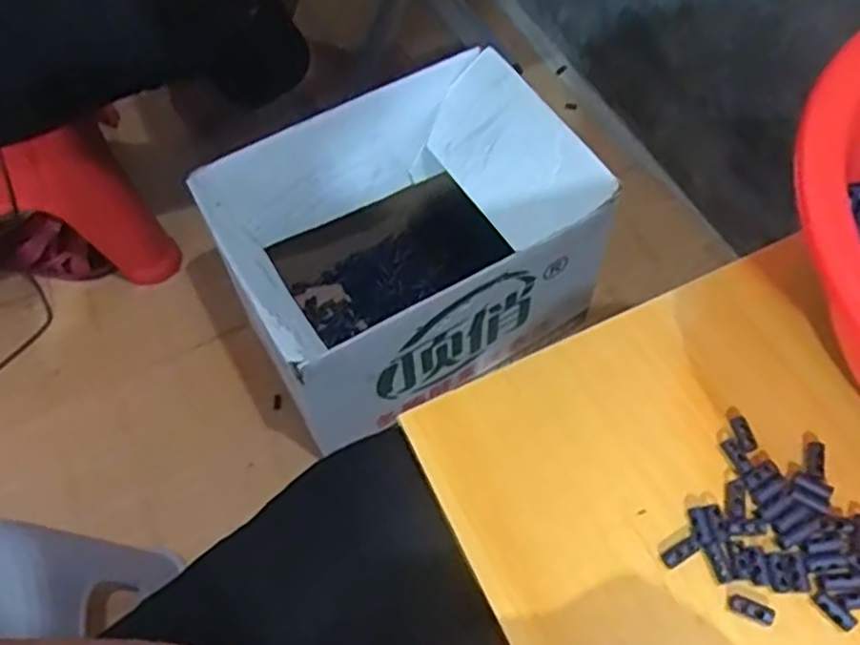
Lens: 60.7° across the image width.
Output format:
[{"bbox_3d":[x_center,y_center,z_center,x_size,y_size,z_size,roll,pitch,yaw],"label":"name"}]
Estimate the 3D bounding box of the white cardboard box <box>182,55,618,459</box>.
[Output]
[{"bbox_3d":[-0.029,-0.077,0.934,0.412,0.298,0.310,-29,63,-14],"label":"white cardboard box"}]

